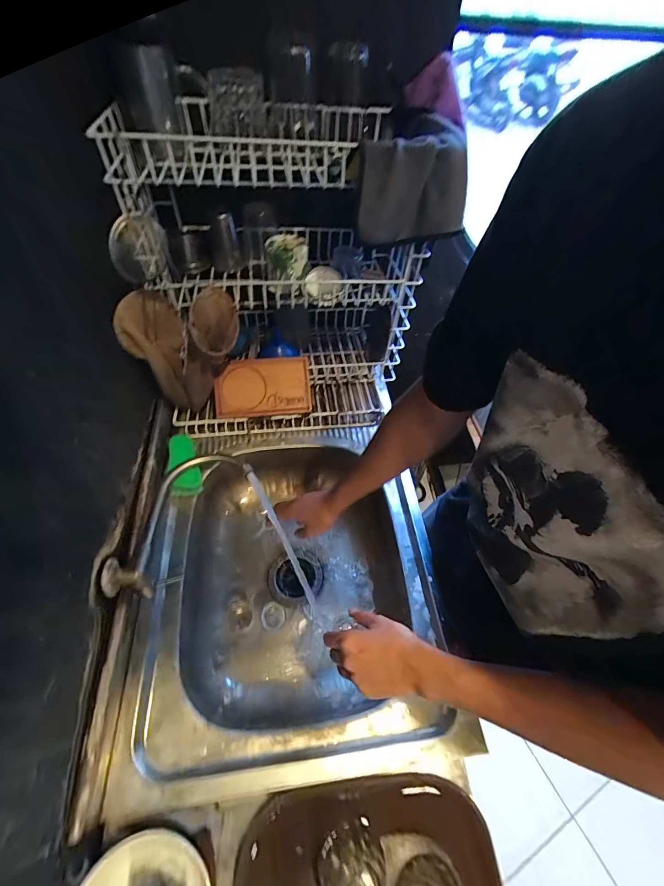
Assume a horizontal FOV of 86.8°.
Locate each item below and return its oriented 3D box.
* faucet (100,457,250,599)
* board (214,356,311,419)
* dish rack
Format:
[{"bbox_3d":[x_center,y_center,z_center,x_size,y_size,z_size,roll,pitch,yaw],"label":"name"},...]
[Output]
[{"bbox_3d":[-0.250,0.123,0.577,0.123,0.125,0.276,18,56,7],"label":"faucet"},{"bbox_3d":[-0.144,-0.117,0.735,0.191,0.009,0.117,-7,98,-15],"label":"board"},{"bbox_3d":[-0.084,-0.299,0.693,0.494,0.461,0.362,-3,56,-7],"label":"dish rack"}]

